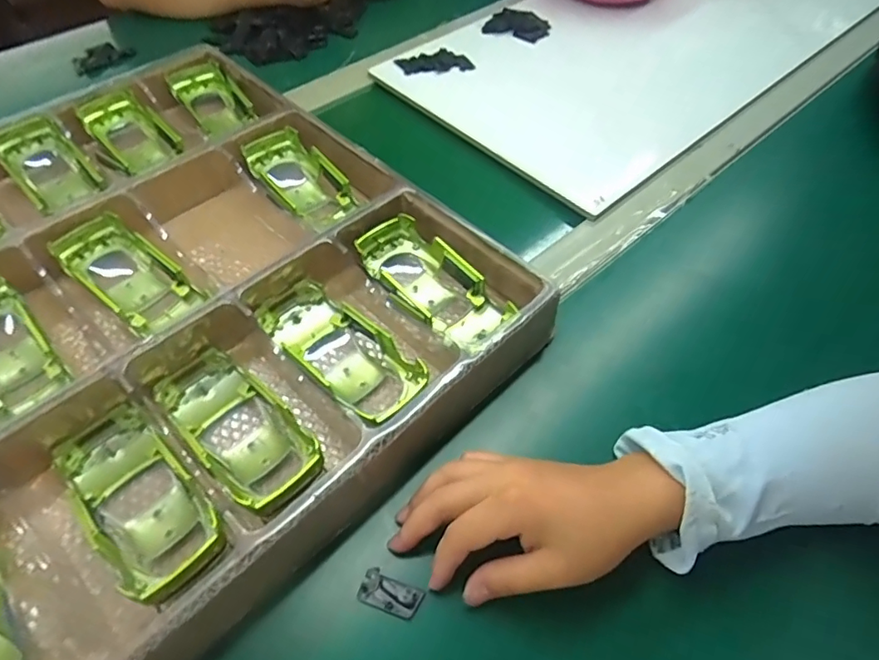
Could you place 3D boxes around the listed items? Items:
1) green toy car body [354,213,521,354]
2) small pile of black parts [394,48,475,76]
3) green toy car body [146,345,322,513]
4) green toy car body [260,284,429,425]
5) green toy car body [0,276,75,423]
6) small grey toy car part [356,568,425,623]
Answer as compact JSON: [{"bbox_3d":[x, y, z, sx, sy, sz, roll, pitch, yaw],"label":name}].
[{"bbox_3d":[-0.007,-0.034,0.398,0.055,0.028,0.134,-37,63,-24],"label":"green toy car body"},{"bbox_3d":[-0.006,-0.306,0.626,0.085,0.009,0.034,-7,68,-4],"label":"small pile of black parts"},{"bbox_3d":[-0.121,0.061,0.335,0.133,0.032,0.055,30,58,34],"label":"green toy car body"},{"bbox_3d":[-0.064,0.013,0.369,0.131,0.037,0.061,36,61,23],"label":"green toy car body"},{"bbox_3d":[-0.295,0.015,0.369,0.054,0.037,0.104,-38,63,-25],"label":"green toy car body"},{"bbox_3d":[-0.027,0.146,0.302,0.034,0.004,0.018,20,56,13],"label":"small grey toy car part"}]

